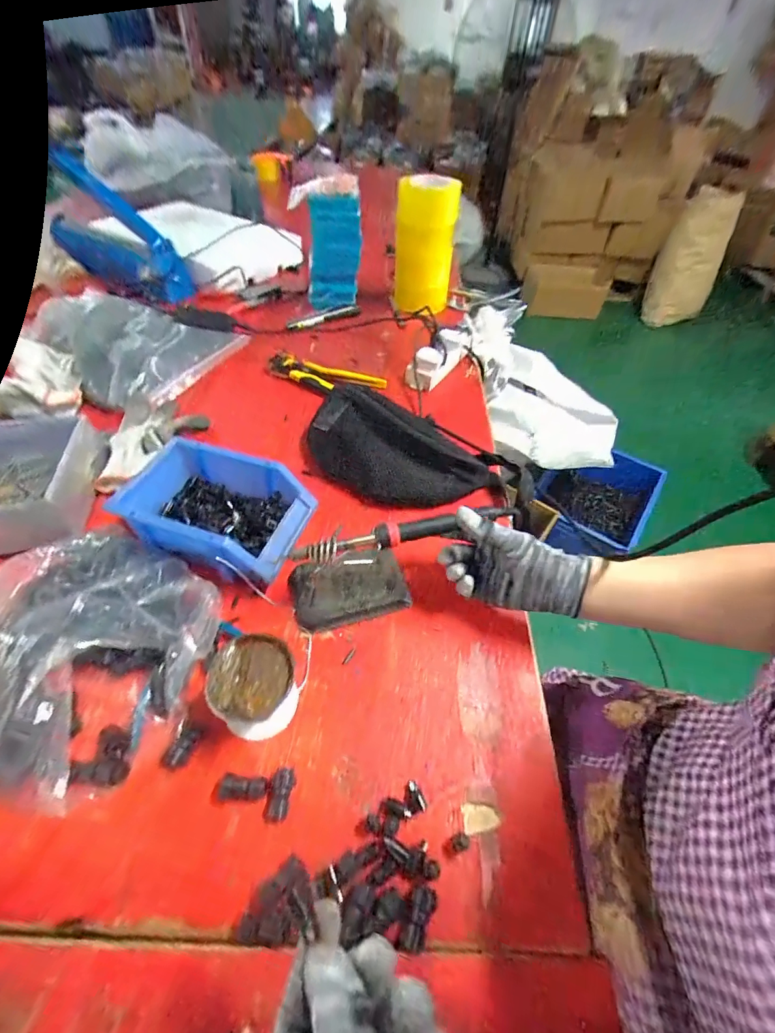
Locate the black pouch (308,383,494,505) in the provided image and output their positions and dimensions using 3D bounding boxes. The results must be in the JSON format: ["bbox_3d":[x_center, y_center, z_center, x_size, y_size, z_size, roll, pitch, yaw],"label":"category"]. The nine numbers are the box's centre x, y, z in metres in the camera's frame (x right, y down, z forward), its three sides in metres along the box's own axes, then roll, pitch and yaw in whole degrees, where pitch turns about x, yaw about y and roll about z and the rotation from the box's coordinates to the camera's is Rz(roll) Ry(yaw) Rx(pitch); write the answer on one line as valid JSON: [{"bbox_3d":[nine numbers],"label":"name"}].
[{"bbox_3d":[0.013,-0.093,0.551,0.239,0.091,0.134,2,50,-3],"label":"black pouch"}]

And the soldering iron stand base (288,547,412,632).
[{"bbox_3d":[-0.042,0.078,0.451,0.119,0.018,0.075,-12,52,-14],"label":"soldering iron stand base"}]

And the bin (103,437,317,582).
[{"bbox_3d":[-0.183,-0.003,0.464,0.176,0.078,0.124,14,50,7],"label":"bin"}]

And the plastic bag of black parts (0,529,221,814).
[{"bbox_3d":[-0.282,0.103,0.361,0.223,0.099,0.221,17,51,9],"label":"plastic bag of black parts"}]

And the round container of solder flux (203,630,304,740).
[{"bbox_3d":[-0.112,0.145,0.354,0.063,0.070,0.067,2,50,-3],"label":"round container of solder flux"}]

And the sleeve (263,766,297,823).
[{"bbox_3d":[-0.085,0.222,0.332,0.018,0.018,0.036,13,50,6],"label":"sleeve"}]

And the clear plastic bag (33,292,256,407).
[{"bbox_3d":[-0.426,-0.297,0.694,0.244,0.075,0.262,16,51,8],"label":"clear plastic bag"}]

